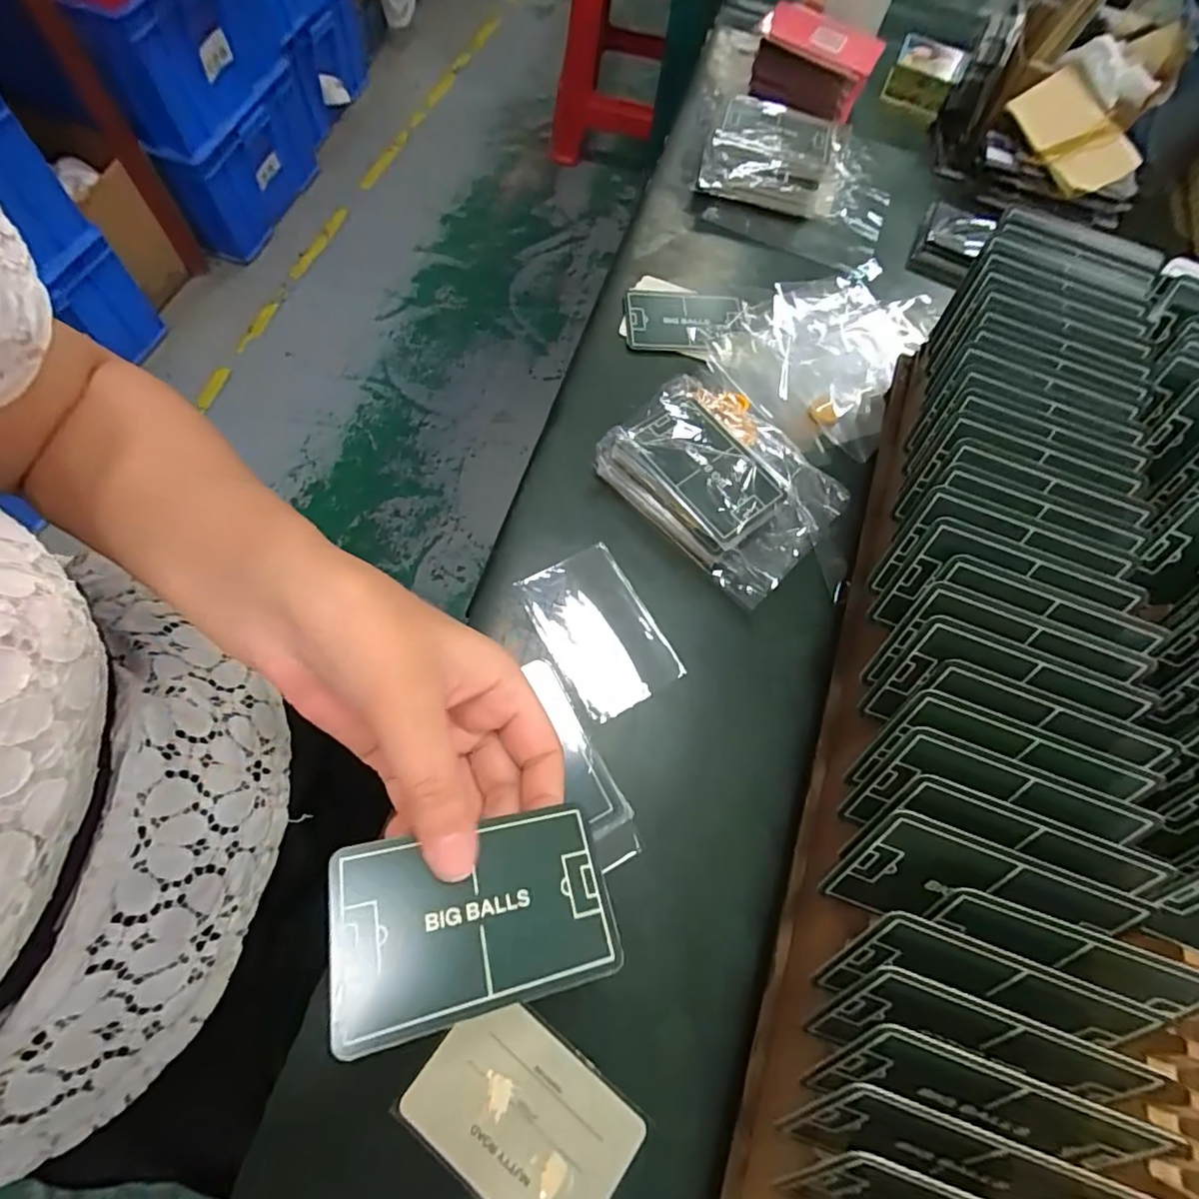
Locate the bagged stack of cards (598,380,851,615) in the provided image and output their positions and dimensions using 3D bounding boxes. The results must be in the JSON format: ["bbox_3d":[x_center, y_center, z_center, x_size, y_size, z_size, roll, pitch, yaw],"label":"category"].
[{"bbox_3d":[0.073,-0.072,0.322,0.120,0.030,0.096,43,70,11],"label":"bagged stack of cards"}]

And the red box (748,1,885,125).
[{"bbox_3d":[0.179,-0.454,0.474,0.100,0.036,0.076,26,67,3],"label":"red box"}]

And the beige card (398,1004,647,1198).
[{"bbox_3d":[-0.029,0.205,0.222,0.085,0.004,0.054,37,68,8],"label":"beige card"}]

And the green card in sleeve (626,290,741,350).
[{"bbox_3d":[0.056,-0.193,0.388,0.076,0.006,0.050,3,68,-5],"label":"green card in sleeve"}]

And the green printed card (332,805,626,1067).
[{"bbox_3d":[-0.039,0.099,0.178,0.083,0.004,0.052,-3,55,-22],"label":"green printed card"}]

